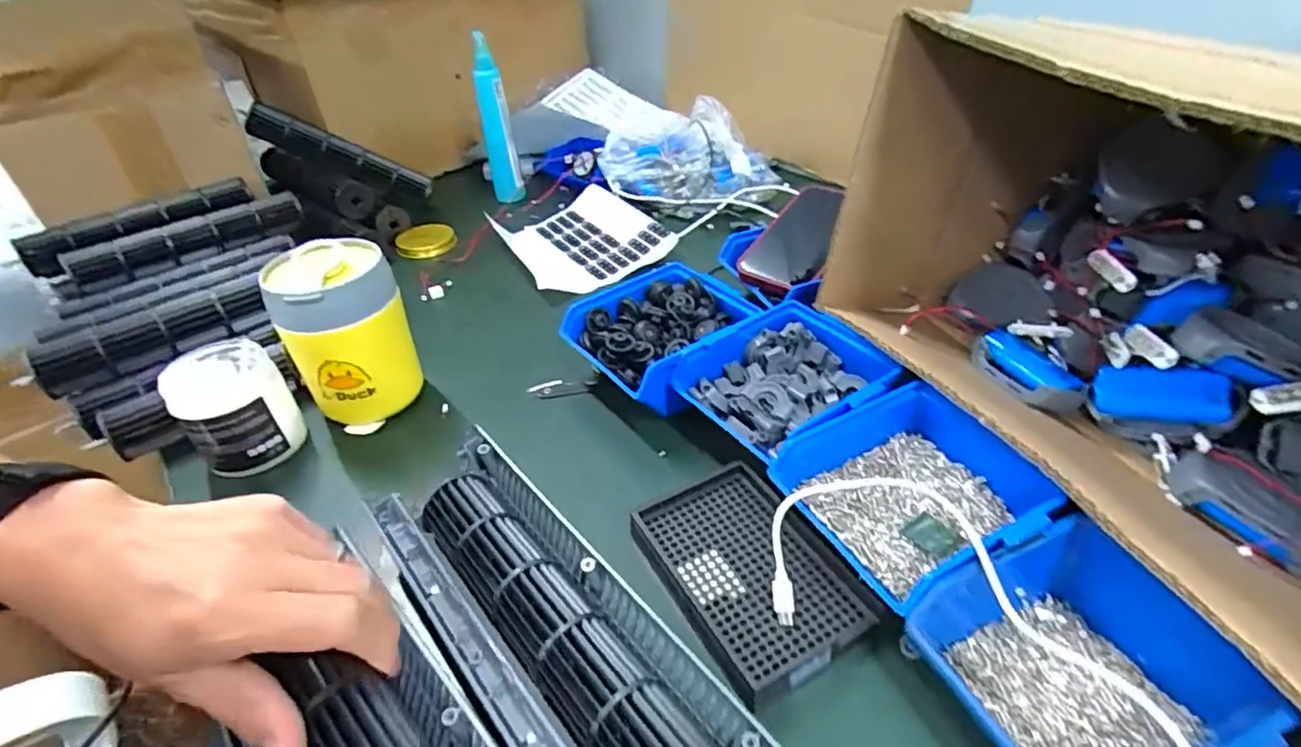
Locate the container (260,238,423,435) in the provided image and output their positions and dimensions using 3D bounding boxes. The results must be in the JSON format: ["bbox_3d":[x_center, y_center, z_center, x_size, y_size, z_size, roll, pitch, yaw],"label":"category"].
[{"bbox_3d":[-0.239,-0.034,0.504,0.090,0.120,0.083,-21,41,-20],"label":"container"}]

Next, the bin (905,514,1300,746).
[{"bbox_3d":[0.213,0.142,0.307,0.141,0.061,0.111,-17,40,-16],"label":"bin"}]

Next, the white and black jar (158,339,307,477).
[{"bbox_3d":[-0.318,0.027,0.490,0.074,0.075,0.077,-3,38,2],"label":"white and black jar"}]

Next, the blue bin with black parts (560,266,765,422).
[{"bbox_3d":[0.011,-0.033,0.537,0.133,0.055,0.130,-29,44,-27],"label":"blue bin with black parts"}]

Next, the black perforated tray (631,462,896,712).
[{"bbox_3d":[0.060,0.117,0.385,0.096,0.016,0.136,-21,41,-20],"label":"black perforated tray"}]

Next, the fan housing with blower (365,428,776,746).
[{"bbox_3d":[-0.050,0.132,0.317,0.089,0.043,0.284,-29,41,-28],"label":"fan housing with blower"}]

